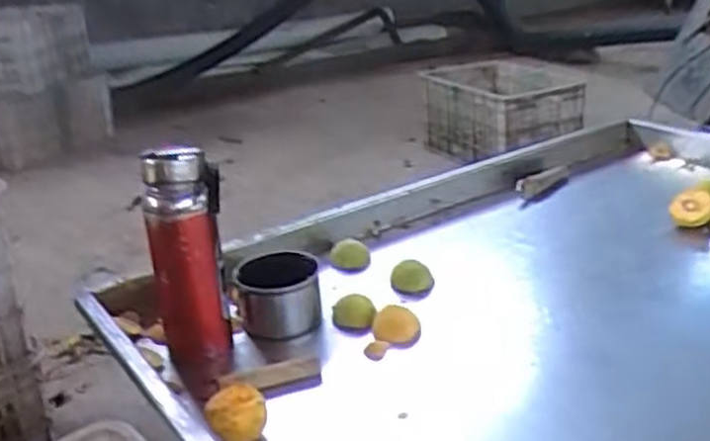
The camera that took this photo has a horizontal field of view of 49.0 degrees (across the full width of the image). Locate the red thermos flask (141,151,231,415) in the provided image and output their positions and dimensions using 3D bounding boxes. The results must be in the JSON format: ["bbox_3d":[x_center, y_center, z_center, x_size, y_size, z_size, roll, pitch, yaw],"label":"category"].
[{"bbox_3d":[-0.189,0.065,0.903,0.082,0.313,0.071,-10,24,-13],"label":"red thermos flask"}]

